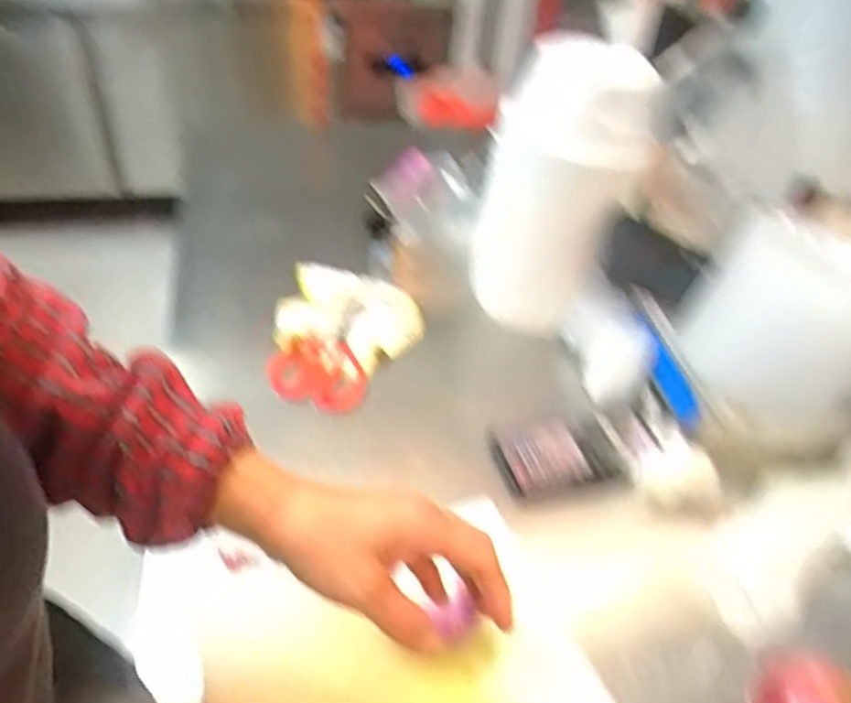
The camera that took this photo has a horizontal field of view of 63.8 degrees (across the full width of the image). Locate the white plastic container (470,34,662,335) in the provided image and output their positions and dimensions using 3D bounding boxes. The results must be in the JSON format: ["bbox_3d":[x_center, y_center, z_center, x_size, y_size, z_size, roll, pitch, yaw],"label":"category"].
[{"bbox_3d":[0.149,-0.184,0.784,0.163,0.290,0.141,8,41,3],"label":"white plastic container"}]

